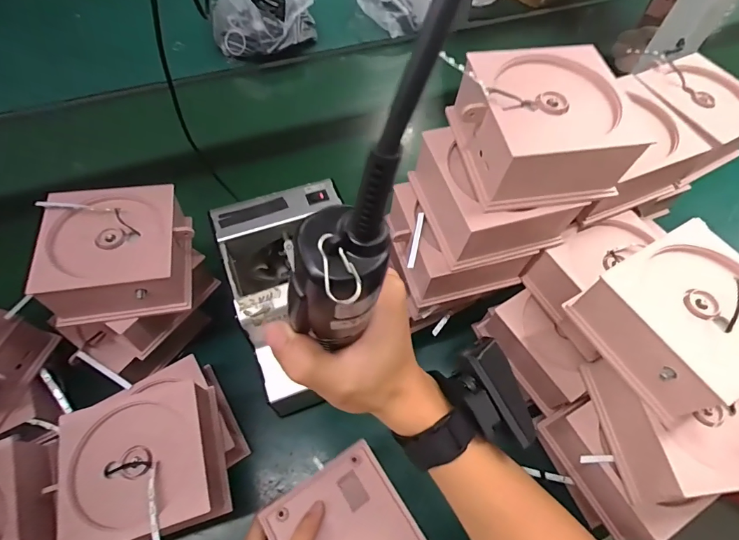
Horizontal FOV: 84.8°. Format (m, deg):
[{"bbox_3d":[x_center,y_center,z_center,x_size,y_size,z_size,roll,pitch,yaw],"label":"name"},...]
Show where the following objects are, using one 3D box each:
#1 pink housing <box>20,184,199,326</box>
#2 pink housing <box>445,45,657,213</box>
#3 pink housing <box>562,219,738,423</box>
[{"bbox_3d":[-0.228,-0.015,0.375,0.118,0.057,0.112,-6,60,-7],"label":"pink housing"},{"bbox_3d":[0.125,-0.107,0.304,0.116,0.059,0.105,-7,60,-7],"label":"pink housing"},{"bbox_3d":[0.228,0.034,0.293,0.101,0.061,0.103,-24,63,-16],"label":"pink housing"}]

